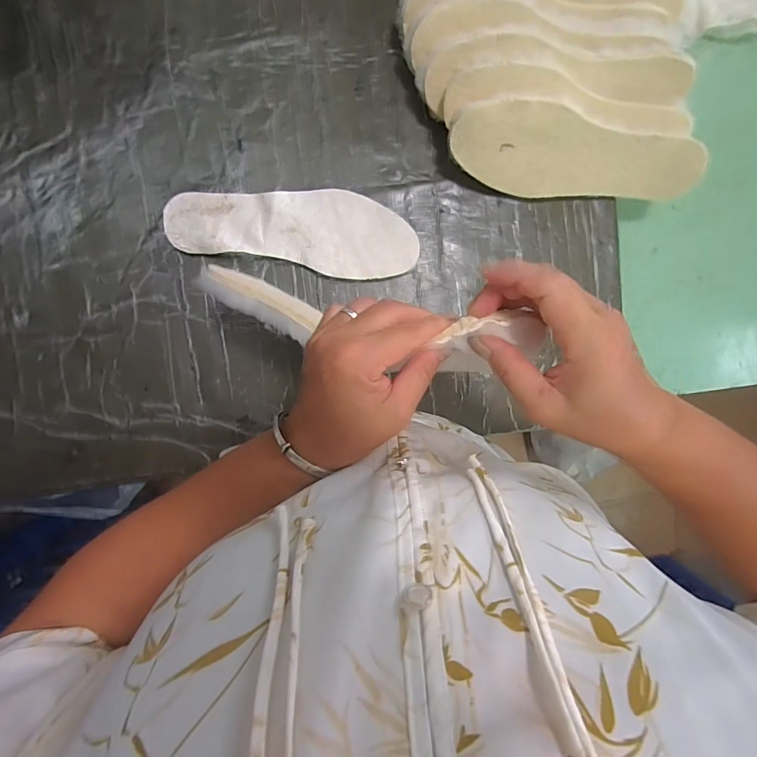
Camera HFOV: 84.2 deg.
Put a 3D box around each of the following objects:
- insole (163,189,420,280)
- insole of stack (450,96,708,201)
[{"bbox_3d":[-0.097,-0.174,0.487,0.282,0.006,0.090,7,99,-4],"label":"insole"},{"bbox_3d":[0.218,-0.242,0.468,0.278,0.018,0.090,7,138,-10],"label":"insole of stack"}]

